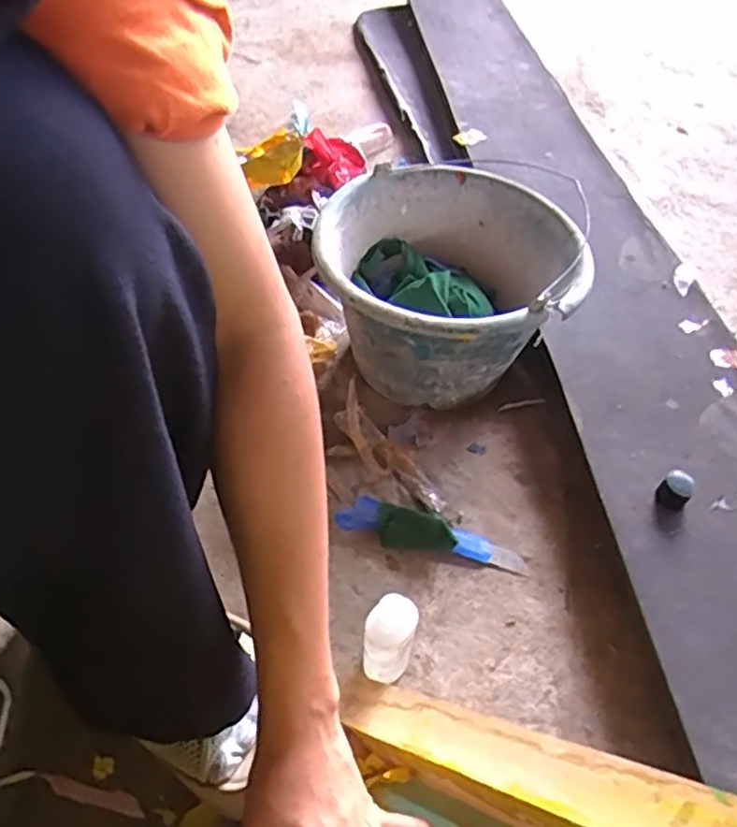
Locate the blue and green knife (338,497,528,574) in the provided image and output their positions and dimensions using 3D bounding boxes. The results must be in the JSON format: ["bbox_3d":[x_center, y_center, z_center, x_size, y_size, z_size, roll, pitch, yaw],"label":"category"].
[{"bbox_3d":[0.053,0.102,0.567,0.162,0.030,0.035,17,50,9],"label":"blue and green knife"}]

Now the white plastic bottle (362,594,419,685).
[{"bbox_3d":[0.013,0.164,0.467,0.032,0.095,0.035,2,49,-3],"label":"white plastic bottle"}]

